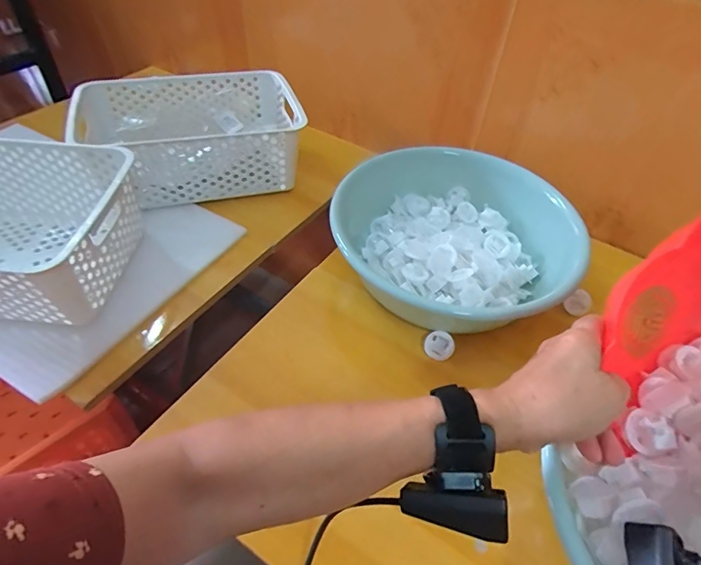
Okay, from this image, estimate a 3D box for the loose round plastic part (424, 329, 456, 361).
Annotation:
[{"bbox_3d":[0.103,0.073,0.515,0.033,0.004,0.033,0,88,3],"label":"loose round plastic part"}]

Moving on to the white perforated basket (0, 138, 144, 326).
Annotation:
[{"bbox_3d":[-0.413,-0.060,0.512,0.299,0.113,0.202,4,48,0],"label":"white perforated basket"}]

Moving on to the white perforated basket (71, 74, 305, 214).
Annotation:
[{"bbox_3d":[-0.237,-0.225,0.682,0.309,0.100,0.214,-11,50,-14],"label":"white perforated basket"}]

